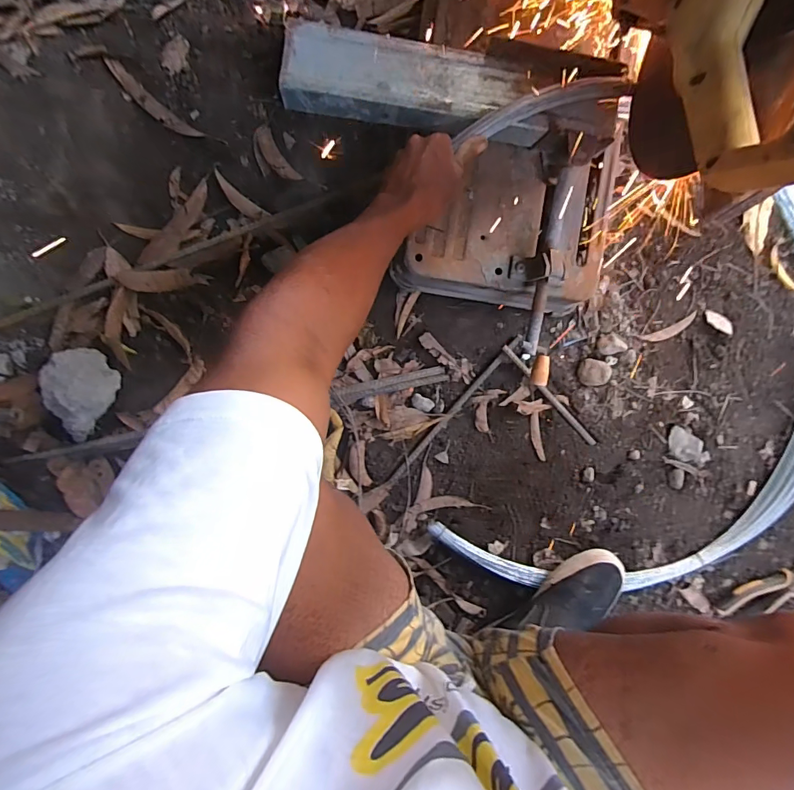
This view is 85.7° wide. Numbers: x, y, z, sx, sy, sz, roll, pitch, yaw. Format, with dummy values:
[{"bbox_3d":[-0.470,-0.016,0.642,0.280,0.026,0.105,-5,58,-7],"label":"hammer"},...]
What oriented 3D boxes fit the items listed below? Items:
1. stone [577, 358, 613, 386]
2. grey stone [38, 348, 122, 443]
[{"bbox_3d":[0.303,-0.033,0.654,0.045,0.022,0.039,18,90,-3],"label":"stone"},{"bbox_3d":[-0.429,-0.003,0.580,0.081,0.063,0.122,6,90,-3],"label":"grey stone"}]

